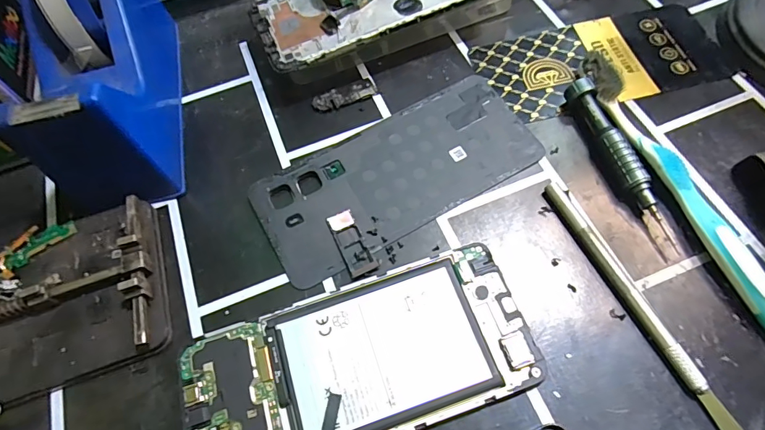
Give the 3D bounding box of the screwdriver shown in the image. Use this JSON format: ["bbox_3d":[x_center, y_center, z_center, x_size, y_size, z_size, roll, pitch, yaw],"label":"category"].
[{"bbox_3d":[0.136,-0.032,0.244,0.019,0.015,0.107,-18,63,-5],"label":"screwdriver"}]

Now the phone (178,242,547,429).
[{"bbox_3d":[-0.012,0.070,0.207,0.161,0.008,0.073,-18,63,-5],"label":"phone"}]

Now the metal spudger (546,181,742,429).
[{"bbox_3d":[0.123,0.040,0.213,0.009,0.008,0.138,-24,64,-8],"label":"metal spudger"}]

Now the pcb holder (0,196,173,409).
[{"bbox_3d":[-0.180,0.045,0.224,0.128,0.022,0.089,-19,64,-6],"label":"pcb holder"}]

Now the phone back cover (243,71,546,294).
[{"bbox_3d":[0.008,-0.026,0.257,0.162,0.005,0.073,-28,65,-10],"label":"phone back cover"}]

